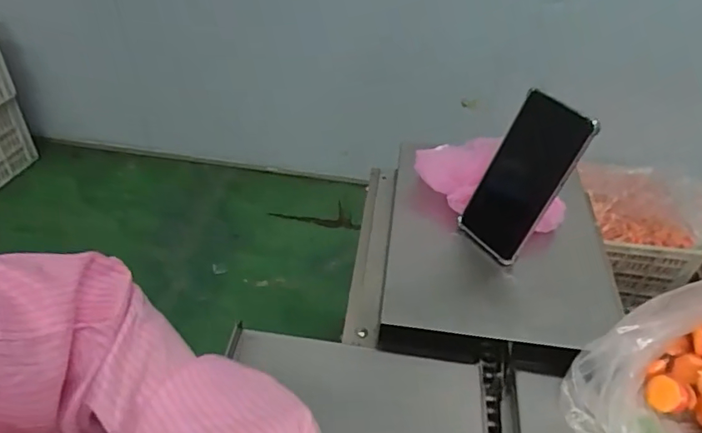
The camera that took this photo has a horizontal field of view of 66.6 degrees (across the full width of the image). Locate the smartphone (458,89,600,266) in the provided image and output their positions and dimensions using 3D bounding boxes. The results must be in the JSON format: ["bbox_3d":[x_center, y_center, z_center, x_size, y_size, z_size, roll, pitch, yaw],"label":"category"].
[{"bbox_3d":[0.172,-0.037,0.541,0.012,0.170,0.079,-8,42,-40],"label":"smartphone"}]

